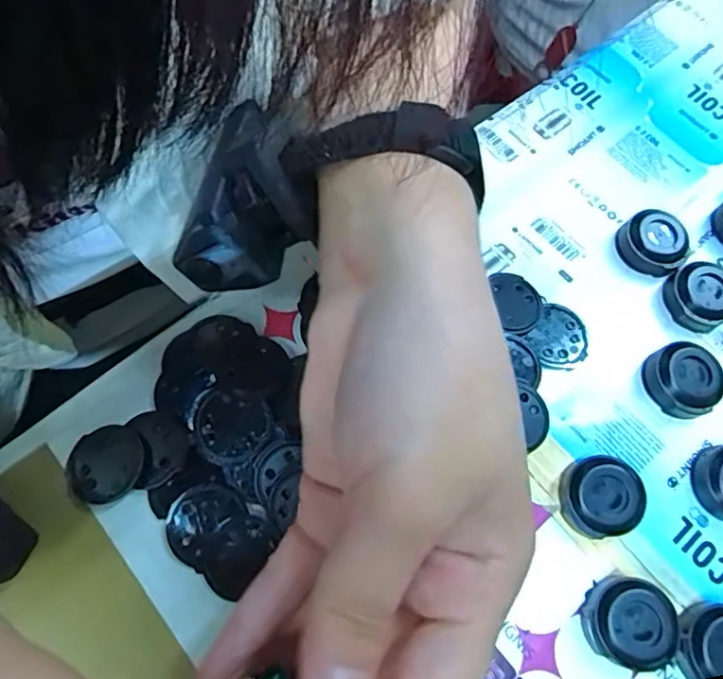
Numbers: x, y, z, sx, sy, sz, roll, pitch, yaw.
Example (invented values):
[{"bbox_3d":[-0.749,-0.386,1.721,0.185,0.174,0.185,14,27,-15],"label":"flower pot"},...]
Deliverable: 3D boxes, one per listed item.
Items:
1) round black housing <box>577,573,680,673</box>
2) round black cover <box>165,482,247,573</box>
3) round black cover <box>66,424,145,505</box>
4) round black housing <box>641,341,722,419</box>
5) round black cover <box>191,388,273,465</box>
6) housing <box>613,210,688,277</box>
[{"bbox_3d":[0.096,0.101,0.199,0.030,0.014,0.027,25,69,7],"label":"round black housing"},{"bbox_3d":[-0.059,0.068,0.207,0.029,0.004,0.025,-42,76,-17],"label":"round black cover"},{"bbox_3d":[-0.099,0.048,0.215,0.029,0.004,0.028,1,68,-3],"label":"round black cover"},{"bbox_3d":[0.136,0.017,0.234,0.026,0.014,0.029,-29,73,-14],"label":"round black housing"},{"bbox_3d":[-0.050,0.033,0.216,0.028,0.004,0.028,1,68,-3],"label":"round black cover"},{"bbox_3d":[0.136,-0.046,0.261,0.028,0.013,0.025,26,69,7],"label":"housing"}]

